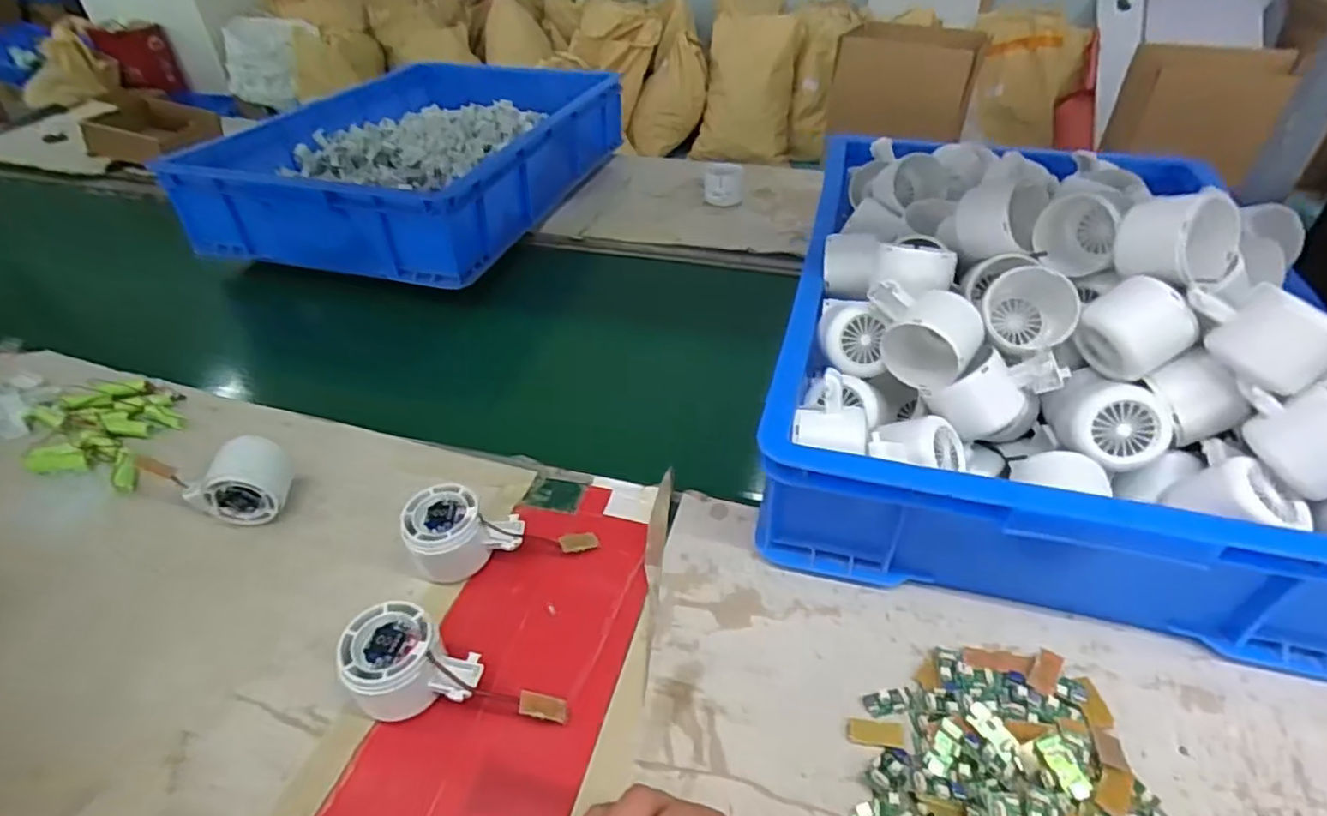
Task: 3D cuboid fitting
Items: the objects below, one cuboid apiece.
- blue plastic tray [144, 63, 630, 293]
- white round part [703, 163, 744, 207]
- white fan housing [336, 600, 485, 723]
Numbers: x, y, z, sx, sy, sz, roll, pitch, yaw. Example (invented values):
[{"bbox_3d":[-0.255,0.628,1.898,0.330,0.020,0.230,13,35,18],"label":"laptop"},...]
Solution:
[{"bbox_3d":[-0.330,-0.417,1.038,0.403,0.120,0.685,10,42,15],"label":"blue plastic tray"},{"bbox_3d":[0.090,-0.333,0.981,0.059,0.042,0.072,3,41,7],"label":"white round part"},{"bbox_3d":[-0.158,0.165,0.414,0.076,0.057,0.058,20,46,25],"label":"white fan housing"}]

